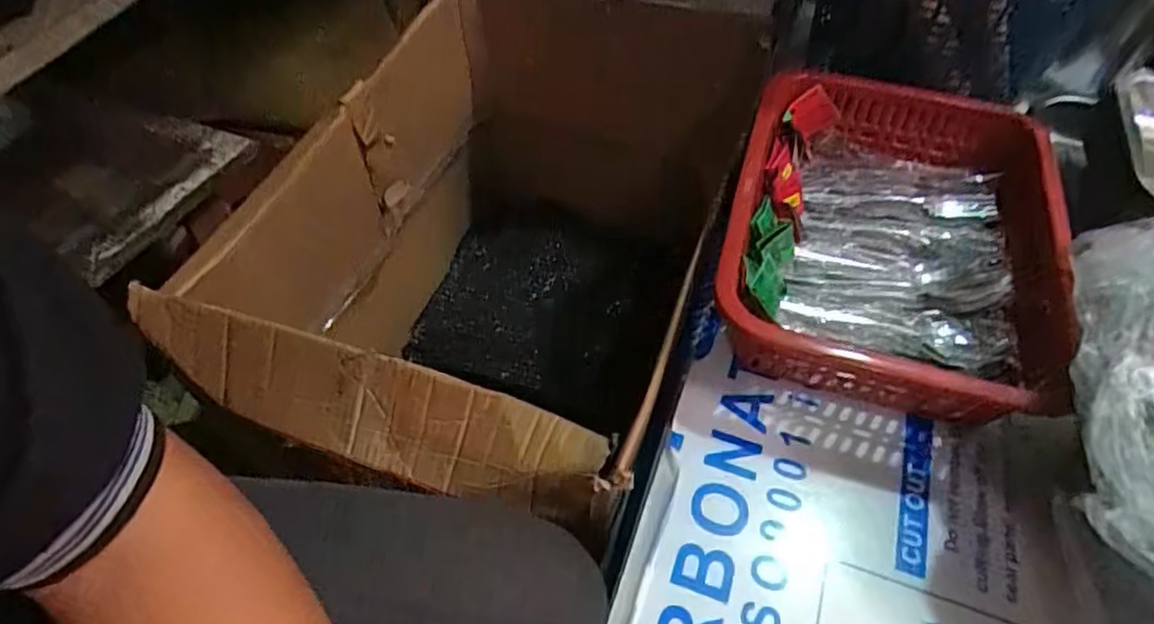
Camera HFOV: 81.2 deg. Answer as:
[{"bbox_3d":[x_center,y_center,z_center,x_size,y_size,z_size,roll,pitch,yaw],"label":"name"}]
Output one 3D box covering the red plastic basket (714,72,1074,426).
[{"bbox_3d":[0.258,-0.058,0.550,0.251,0.107,0.309,12,52,11],"label":"red plastic basket"}]

